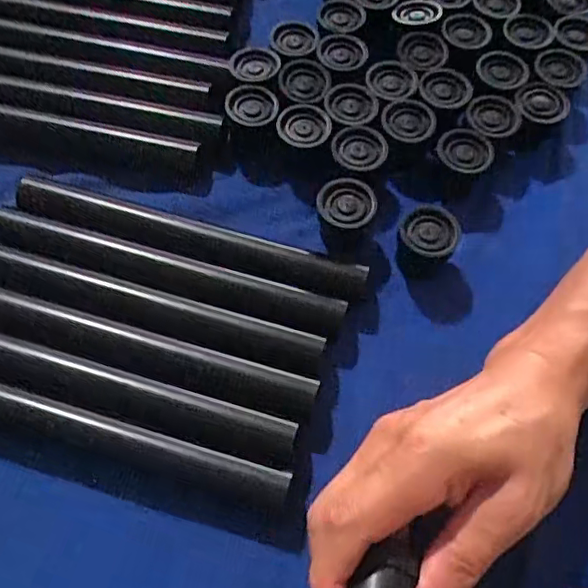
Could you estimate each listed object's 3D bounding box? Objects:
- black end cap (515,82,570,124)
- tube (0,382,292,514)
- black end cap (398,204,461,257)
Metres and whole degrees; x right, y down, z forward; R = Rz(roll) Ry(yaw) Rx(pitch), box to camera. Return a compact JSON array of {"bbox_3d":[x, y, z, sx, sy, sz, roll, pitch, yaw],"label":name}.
[{"bbox_3d":[0.165,-0.127,0.381,0.039,0.009,0.028,-19,66,-11],"label":"black end cap"},{"bbox_3d":[-0.109,0.073,0.299,0.218,0.020,0.022,15,64,6],"label":"tube"},{"bbox_3d":[0.080,-0.034,0.347,0.034,0.028,0.035,1,64,-2],"label":"black end cap"}]

